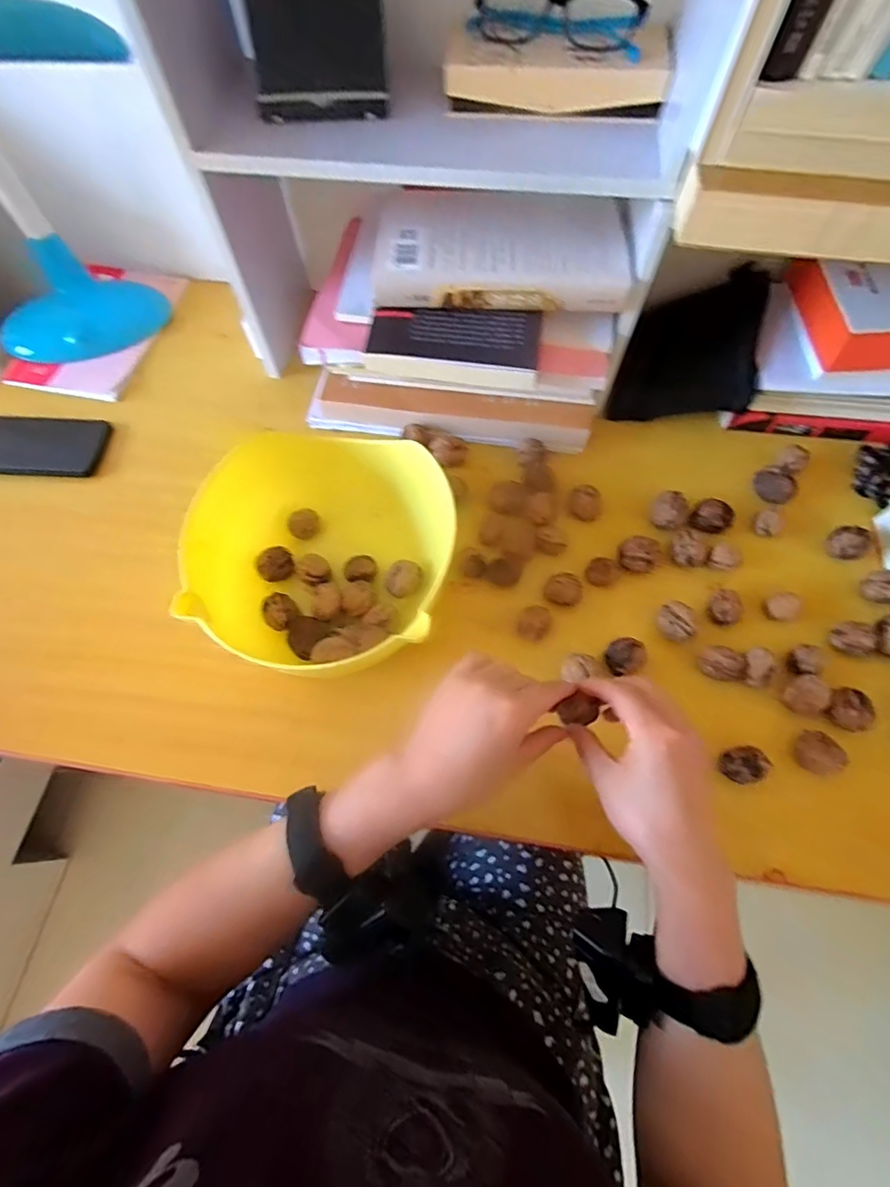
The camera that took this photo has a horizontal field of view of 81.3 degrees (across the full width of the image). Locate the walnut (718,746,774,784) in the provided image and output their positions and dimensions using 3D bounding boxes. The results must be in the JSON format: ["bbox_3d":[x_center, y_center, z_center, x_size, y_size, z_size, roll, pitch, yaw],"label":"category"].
[{"bbox_3d":[0.236,0.138,0.416,0.032,0.032,0.027,-24,68,-9],"label":"walnut"}]

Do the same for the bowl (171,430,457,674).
[{"bbox_3d":[-0.100,-0.042,0.465,0.211,0.098,0.216,0,66,1],"label":"bowl"}]

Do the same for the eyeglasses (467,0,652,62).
[{"bbox_3d":[0.083,-0.427,0.383,0.129,0.027,0.034,18,68,9],"label":"eyeglasses"}]

